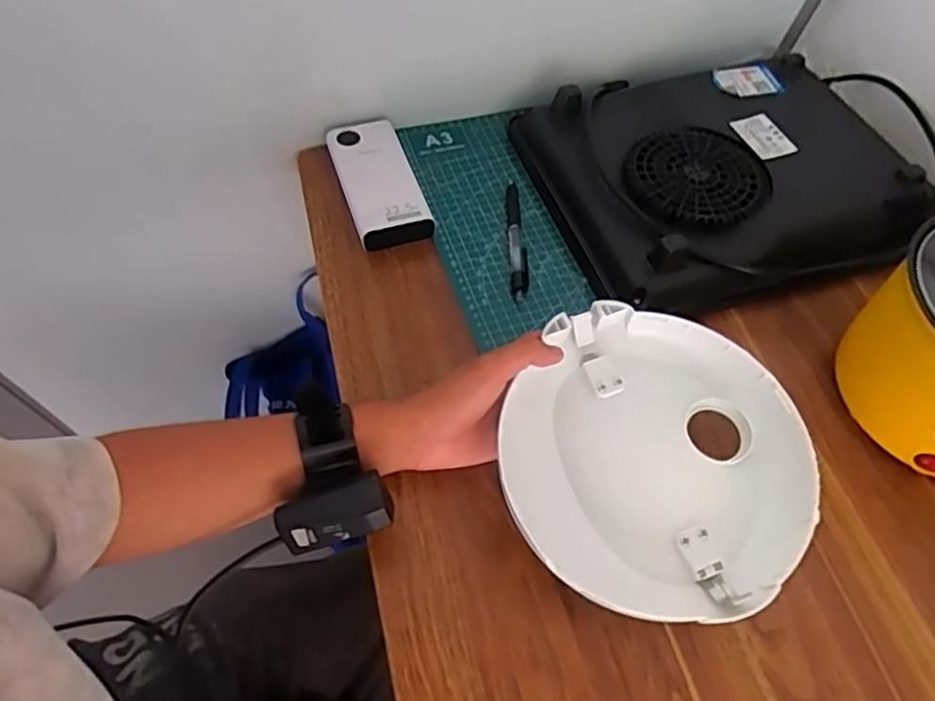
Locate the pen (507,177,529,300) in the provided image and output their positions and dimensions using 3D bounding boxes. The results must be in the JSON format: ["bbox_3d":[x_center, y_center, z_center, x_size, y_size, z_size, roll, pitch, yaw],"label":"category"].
[{"bbox_3d":[0.045,-0.103,0.592,0.016,0.015,0.139,1,56,-3],"label":"pen"}]

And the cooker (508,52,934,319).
[{"bbox_3d":[0.233,-0.159,0.612,0.329,0.065,0.282,-11,57,-10],"label":"cooker"}]

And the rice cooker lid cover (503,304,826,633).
[{"bbox_3d":[0.124,0.069,0.436,0.194,0.041,0.196,11,56,4],"label":"rice cooker lid cover"}]

